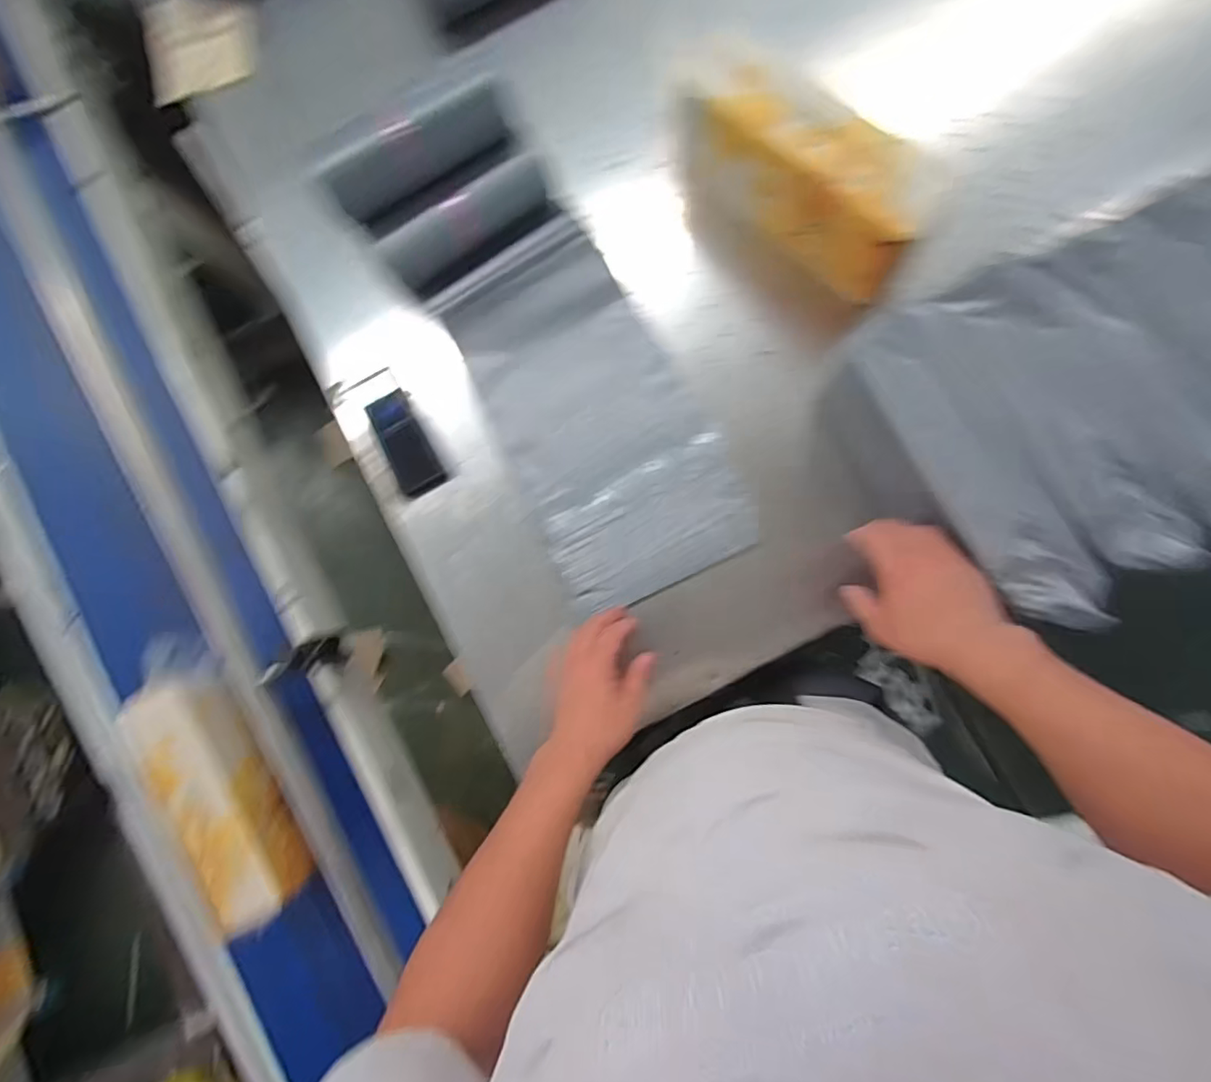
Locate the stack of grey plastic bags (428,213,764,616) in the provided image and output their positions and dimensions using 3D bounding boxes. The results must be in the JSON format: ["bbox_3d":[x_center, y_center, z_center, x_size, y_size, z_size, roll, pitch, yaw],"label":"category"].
[{"bbox_3d":[-0.020,-0.154,0.684,0.222,0.032,0.452,-29,81,0],"label":"stack of grey plastic bags"}]

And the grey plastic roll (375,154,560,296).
[{"bbox_3d":[-0.169,-0.390,0.705,0.225,0.057,0.056,-28,81,0],"label":"grey plastic roll"}]

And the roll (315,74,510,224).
[{"bbox_3d":[-0.214,-0.446,0.645,0.227,0.069,0.054,-32,81,0],"label":"roll"}]

